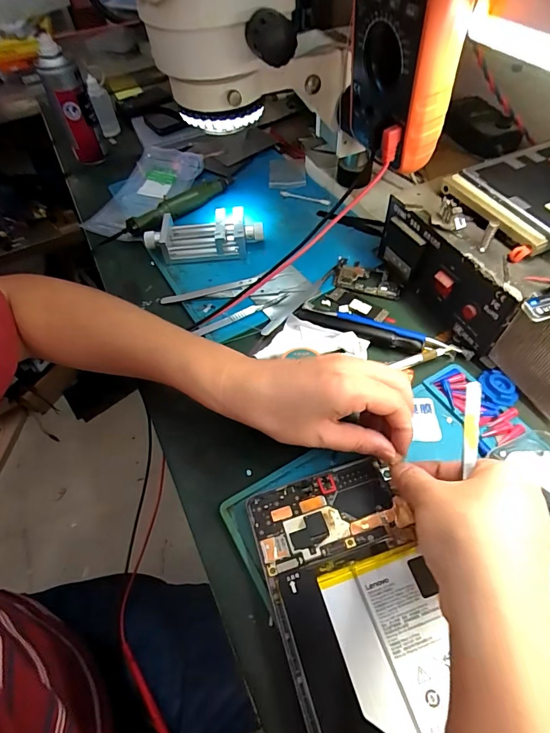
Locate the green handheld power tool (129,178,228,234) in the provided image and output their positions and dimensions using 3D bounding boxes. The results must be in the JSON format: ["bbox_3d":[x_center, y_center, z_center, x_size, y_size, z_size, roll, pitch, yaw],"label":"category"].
[{"bbox_3d":[-0.122,-0.213,0.526,0.153,0.026,0.029,-37,60,-20],"label":"green handheld power tool"}]

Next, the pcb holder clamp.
[{"bbox_3d":[-0.086,-0.158,0.484,0.140,0.032,0.060,-2,55,3],"label":"pcb holder clamp"}]

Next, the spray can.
[{"bbox_3d":[-0.287,-0.367,0.567,0.047,0.151,0.049,-24,56,-12],"label":"spray can"}]

